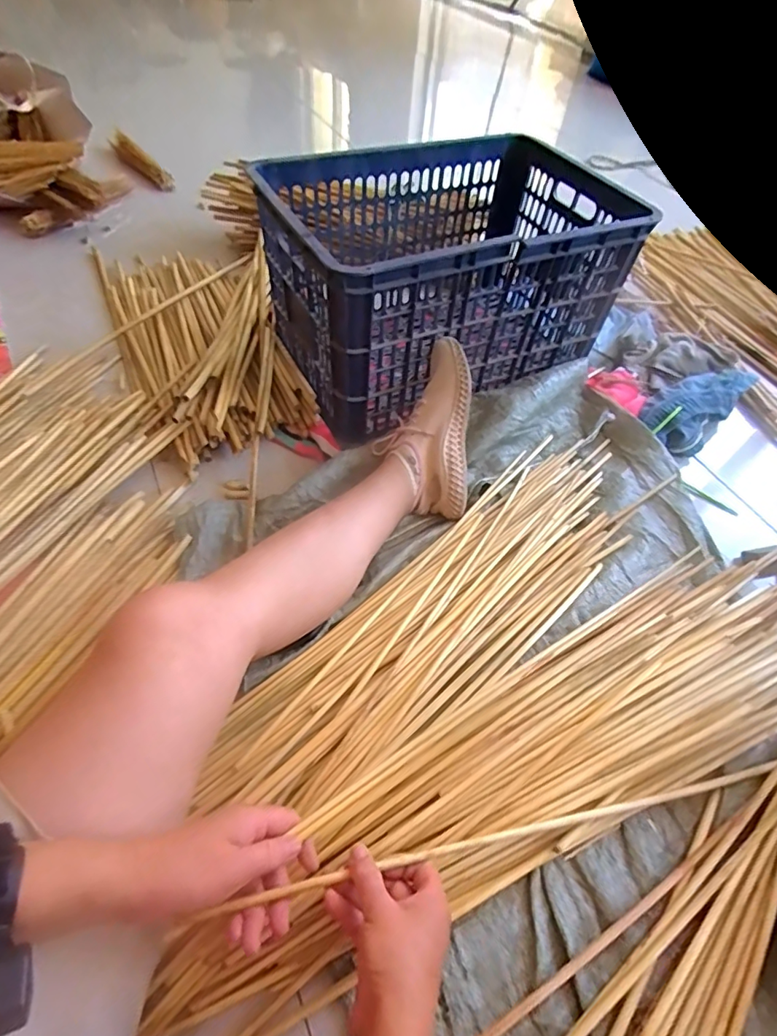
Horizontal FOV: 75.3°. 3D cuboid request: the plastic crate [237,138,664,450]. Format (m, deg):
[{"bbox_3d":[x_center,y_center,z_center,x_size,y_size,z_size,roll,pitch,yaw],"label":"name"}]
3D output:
[{"bbox_3d":[0.084,-0.374,0.803,0.492,0.279,0.342,-19,57,-17],"label":"plastic crate"}]

